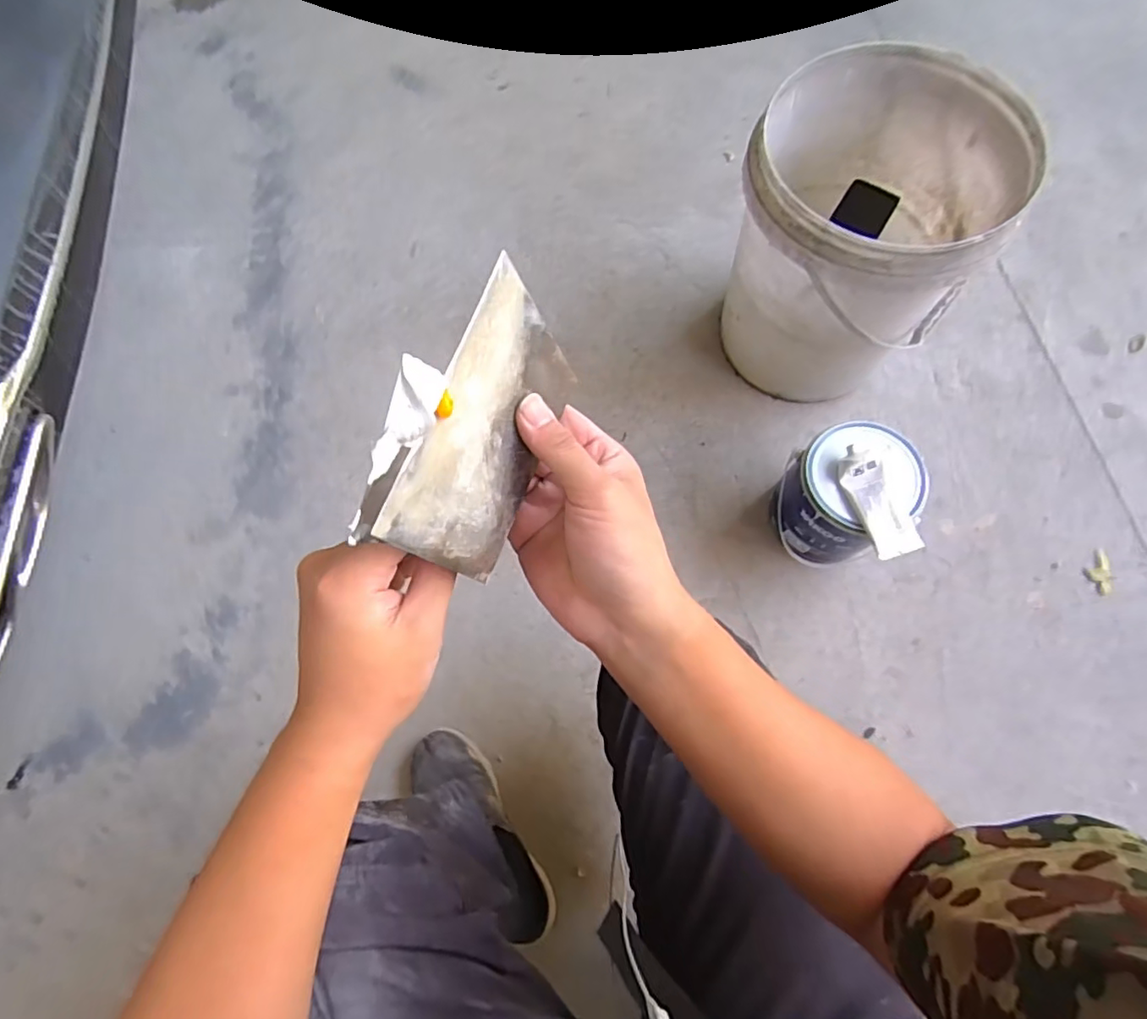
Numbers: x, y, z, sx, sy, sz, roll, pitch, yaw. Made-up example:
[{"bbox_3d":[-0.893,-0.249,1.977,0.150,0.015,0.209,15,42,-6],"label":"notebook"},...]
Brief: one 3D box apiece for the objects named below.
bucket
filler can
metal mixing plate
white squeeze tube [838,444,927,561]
[{"bbox_3d":[0.360,-0.346,0.781,0.280,0.332,0.311,24,75,11],"label":"bucket"},{"bbox_3d":[0.350,-0.016,0.762,0.144,0.166,0.136,-1,71,2],"label":"filler can"},{"bbox_3d":[-0.038,-0.037,0.274,0.005,0.071,0.132,13,75,37],"label":"metal mixing plate"},{"bbox_3d":[0.358,-0.011,0.680,0.054,0.017,0.133,-19,72,-3],"label":"white squeeze tube"}]

